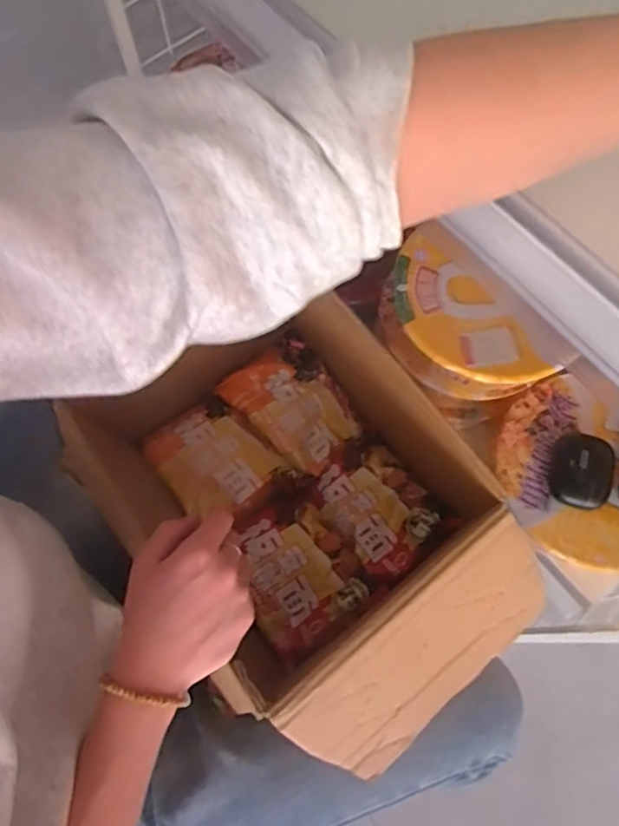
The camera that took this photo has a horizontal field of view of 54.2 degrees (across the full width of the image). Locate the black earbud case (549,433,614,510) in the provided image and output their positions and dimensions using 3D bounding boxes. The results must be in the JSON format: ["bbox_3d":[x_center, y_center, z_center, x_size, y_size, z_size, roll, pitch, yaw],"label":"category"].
[{"bbox_3d":[0.219,0.046,0.484,0.045,0.023,0.059,15,71,7],"label":"black earbud case"}]

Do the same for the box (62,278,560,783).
[{"bbox_3d":[-0.016,0.086,0.548,0.251,0.211,0.401,-33,72,-10],"label":"box"}]

